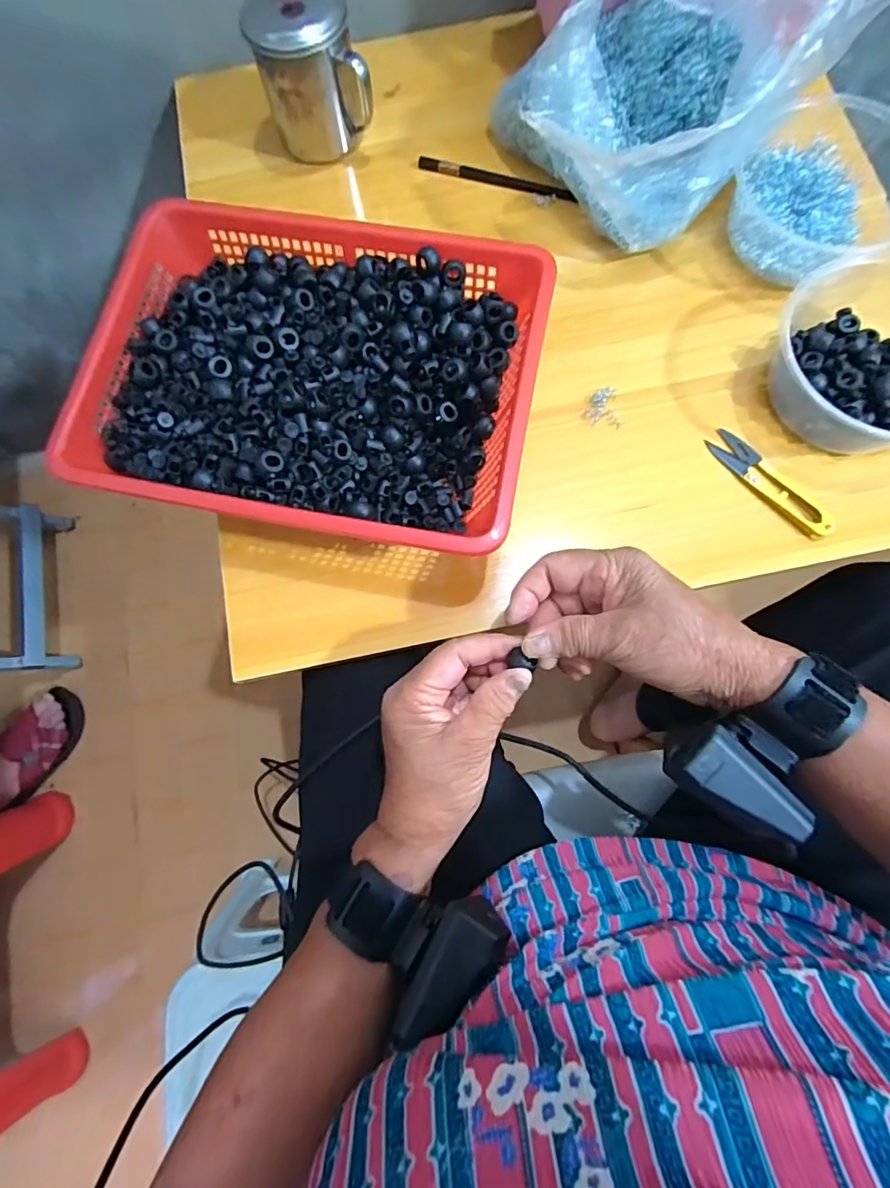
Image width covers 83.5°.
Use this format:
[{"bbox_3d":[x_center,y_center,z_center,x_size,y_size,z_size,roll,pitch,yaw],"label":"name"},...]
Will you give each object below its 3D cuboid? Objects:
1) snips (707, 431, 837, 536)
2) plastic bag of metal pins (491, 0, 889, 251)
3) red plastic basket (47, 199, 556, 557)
[{"bbox_3d":[0.240,-0.083,0.371,0.022,0.012,0.104,-37,80,-6],"label":"snips"},{"bbox_3d":[0.151,-0.383,0.374,0.188,0.149,0.192,-25,79,-4],"label":"plastic bag of metal pins"},{"bbox_3d":[-0.093,-0.150,0.364,0.303,0.080,0.224,11,79,3],"label":"red plastic basket"}]

